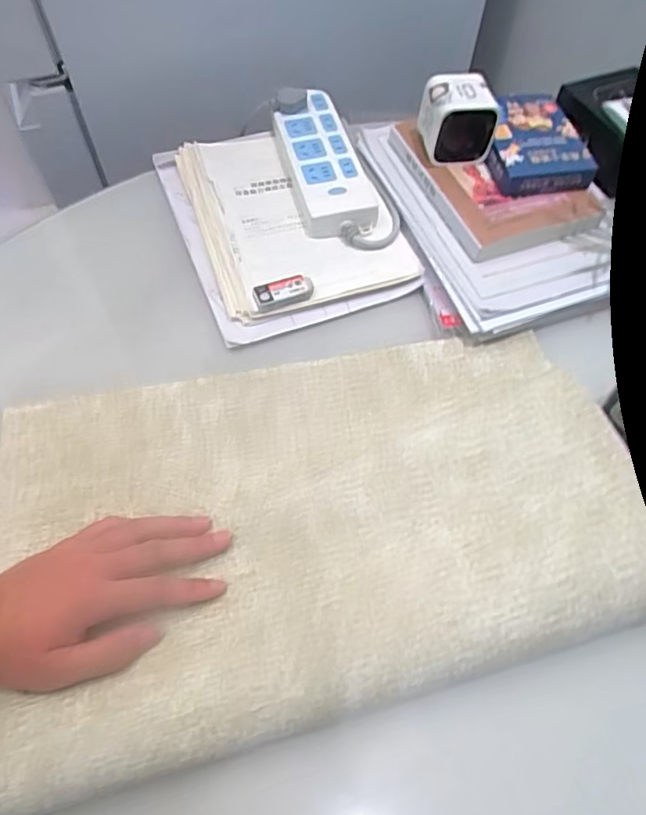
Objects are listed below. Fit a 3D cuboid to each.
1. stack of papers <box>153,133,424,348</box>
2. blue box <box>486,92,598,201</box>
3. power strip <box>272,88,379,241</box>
[{"bbox_3d":[-0.042,-0.211,0.598,0.217,0.026,0.280,-19,63,-11],"label":"stack of papers"},{"bbox_3d":[0.218,-0.276,0.578,0.094,0.032,0.125,-10,61,-6],"label":"blue box"},{"bbox_3d":[-0.002,-0.279,0.620,0.079,0.032,0.229,-12,61,-7],"label":"power strip"}]

